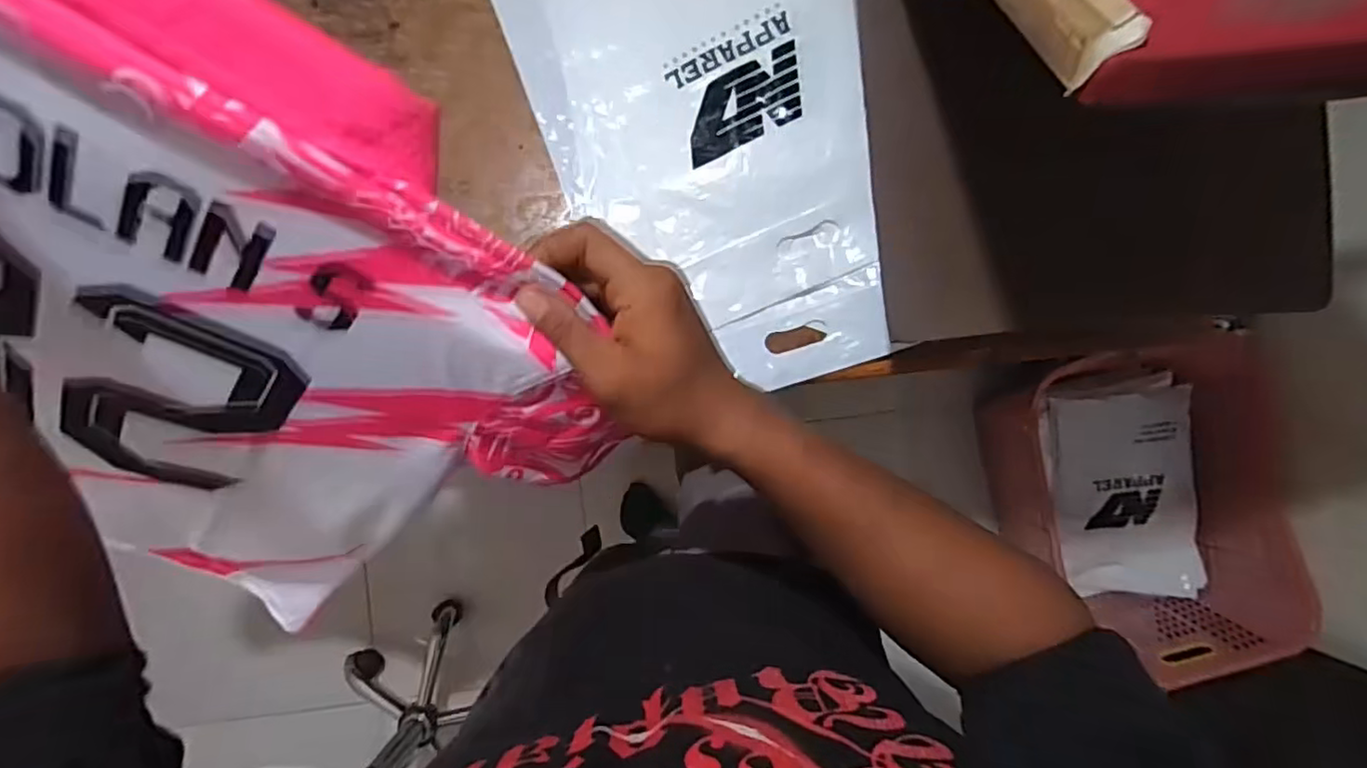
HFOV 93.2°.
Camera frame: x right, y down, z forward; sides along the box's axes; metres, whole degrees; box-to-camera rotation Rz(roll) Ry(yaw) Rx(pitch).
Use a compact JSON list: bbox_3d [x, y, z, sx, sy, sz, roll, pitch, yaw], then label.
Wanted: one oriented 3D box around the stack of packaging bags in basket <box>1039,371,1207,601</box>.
[{"bbox_3d":[0.855,0.227,1.277,0.290,0.118,0.480,-13,106,5],"label":"stack of packaging bags in basket"}]

